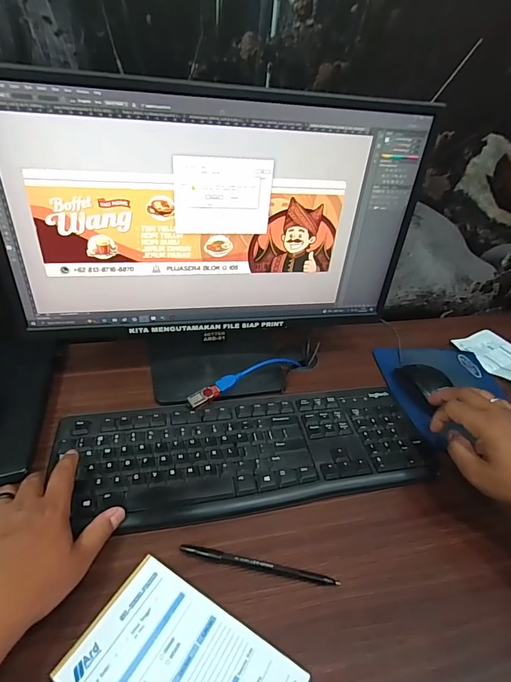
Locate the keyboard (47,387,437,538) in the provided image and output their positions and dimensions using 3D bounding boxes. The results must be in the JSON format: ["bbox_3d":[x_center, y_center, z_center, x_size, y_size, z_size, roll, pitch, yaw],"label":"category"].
[{"bbox_3d":[-0.007,0.126,0.466,0.421,0.016,0.154,-3,43,-11],"label":"keyboard"}]

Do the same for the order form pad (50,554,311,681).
[{"bbox_3d":[-0.056,0.257,0.300,0.166,0.016,0.104,25,45,20],"label":"order form pad"}]

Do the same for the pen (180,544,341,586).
[{"bbox_3d":[0.003,0.211,0.370,0.150,0.007,0.008,11,42,5],"label":"pen"}]

